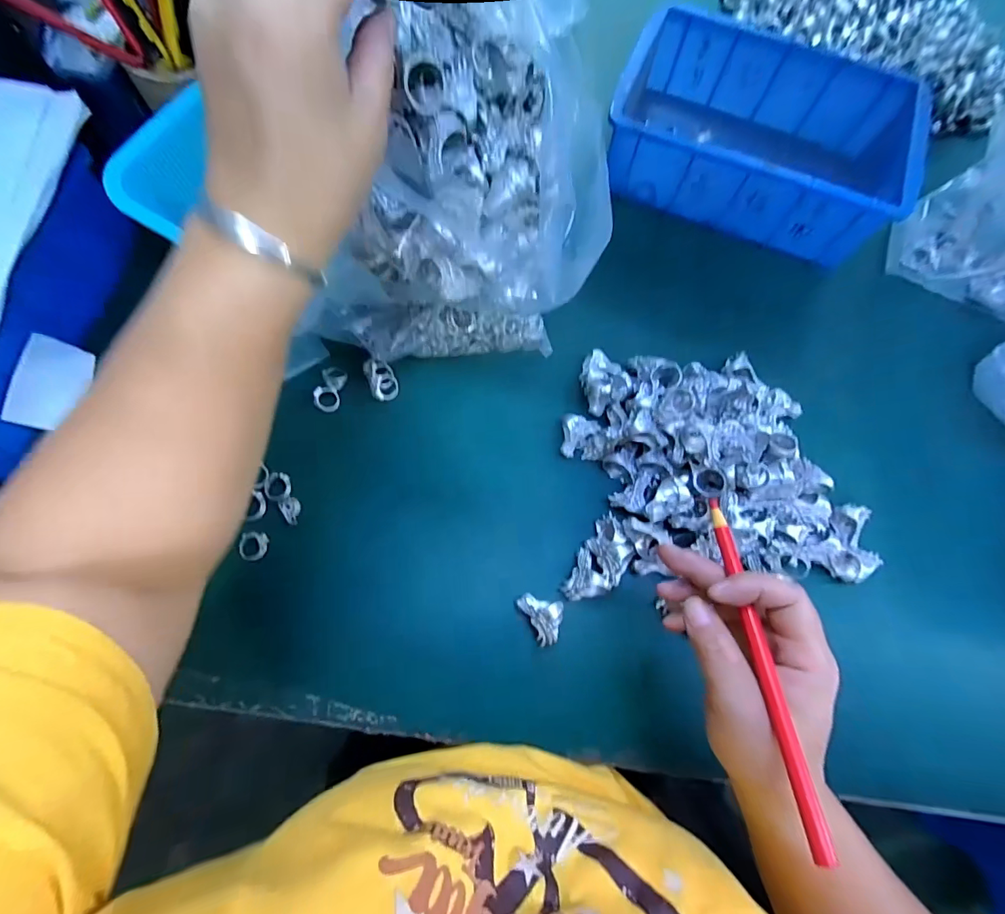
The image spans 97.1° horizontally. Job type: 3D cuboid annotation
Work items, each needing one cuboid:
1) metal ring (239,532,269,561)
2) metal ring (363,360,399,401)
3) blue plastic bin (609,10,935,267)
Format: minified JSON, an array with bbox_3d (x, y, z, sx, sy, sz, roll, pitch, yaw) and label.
[{"bbox_3d":[-0.198,0.071,0.352,0.021,0.006,0.022,0,80,-1],"label":"metal ring"},{"bbox_3d":[-0.109,-0.069,0.401,0.024,0.016,0.038,-24,73,-10],"label":"metal ring"},{"bbox_3d":[0.272,-0.346,0.479,0.284,0.081,0.197,19,71,4],"label":"blue plastic bin"}]

